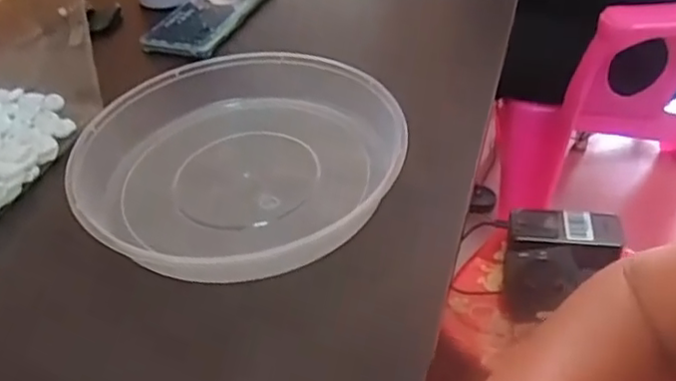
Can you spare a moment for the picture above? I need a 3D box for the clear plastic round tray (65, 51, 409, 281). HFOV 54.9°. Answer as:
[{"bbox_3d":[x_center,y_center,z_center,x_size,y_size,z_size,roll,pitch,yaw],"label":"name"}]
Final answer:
[{"bbox_3d":[-0.072,-0.026,0.481,0.230,0.041,0.231,-3,41,3],"label":"clear plastic round tray"}]

